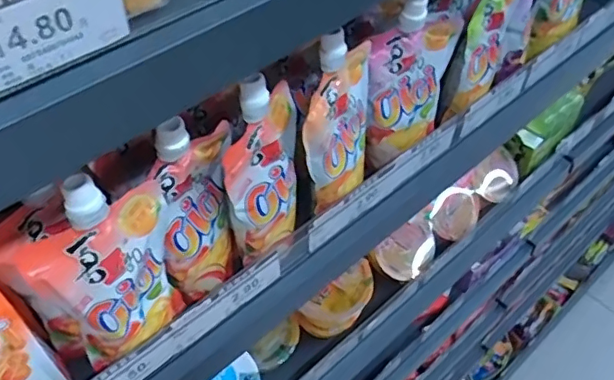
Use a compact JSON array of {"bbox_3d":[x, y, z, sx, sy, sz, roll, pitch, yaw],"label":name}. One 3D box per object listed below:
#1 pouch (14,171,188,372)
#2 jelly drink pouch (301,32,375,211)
[{"bbox_3d":[-0.115,0.049,0.345,0.028,0.150,0.081,35,58,28],"label":"pouch"},{"bbox_3d":[0.029,-0.057,0.431,0.030,0.132,0.081,24,53,21],"label":"jelly drink pouch"}]

